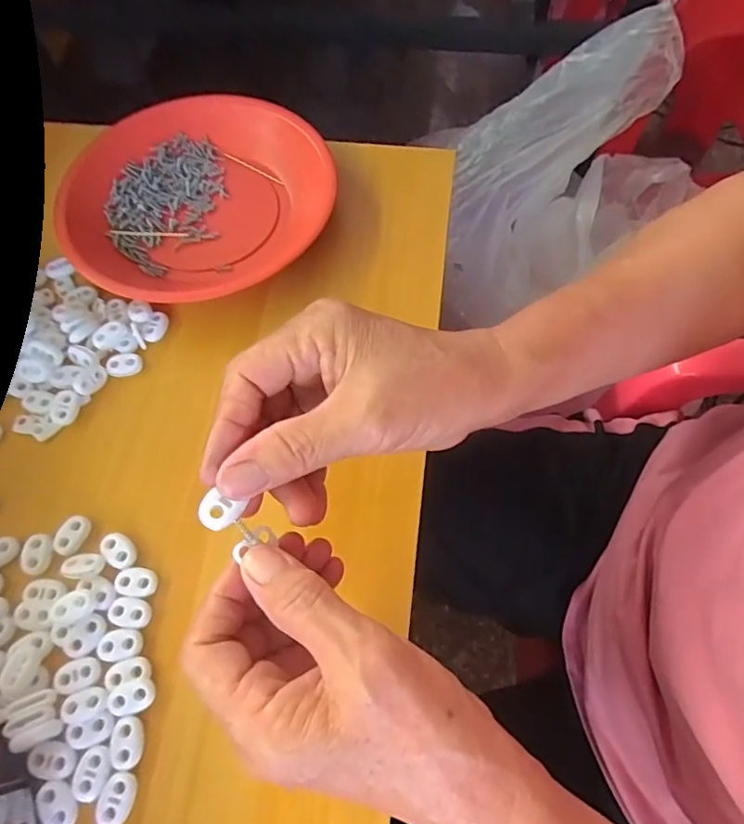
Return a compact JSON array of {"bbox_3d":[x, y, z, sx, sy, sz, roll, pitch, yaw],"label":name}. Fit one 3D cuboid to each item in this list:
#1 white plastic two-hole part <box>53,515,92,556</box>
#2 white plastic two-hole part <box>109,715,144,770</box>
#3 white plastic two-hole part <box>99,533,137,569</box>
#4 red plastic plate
[{"bbox_3d":[-0.170,0.069,0.309,0.015,0.004,0.022,24,67,12],"label":"white plastic two-hole part"},{"bbox_3d":[-0.119,0.159,0.265,0.014,0.004,0.022,-4,64,0],"label":"white plastic two-hole part"},{"bbox_3d":[-0.141,0.077,0.305,0.022,0.004,0.015,39,71,18],"label":"white plastic two-hole part"},{"bbox_3d":[-0.132,-0.165,0.410,0.191,0.024,0.184,-1,64,1],"label":"red plastic plate"}]

